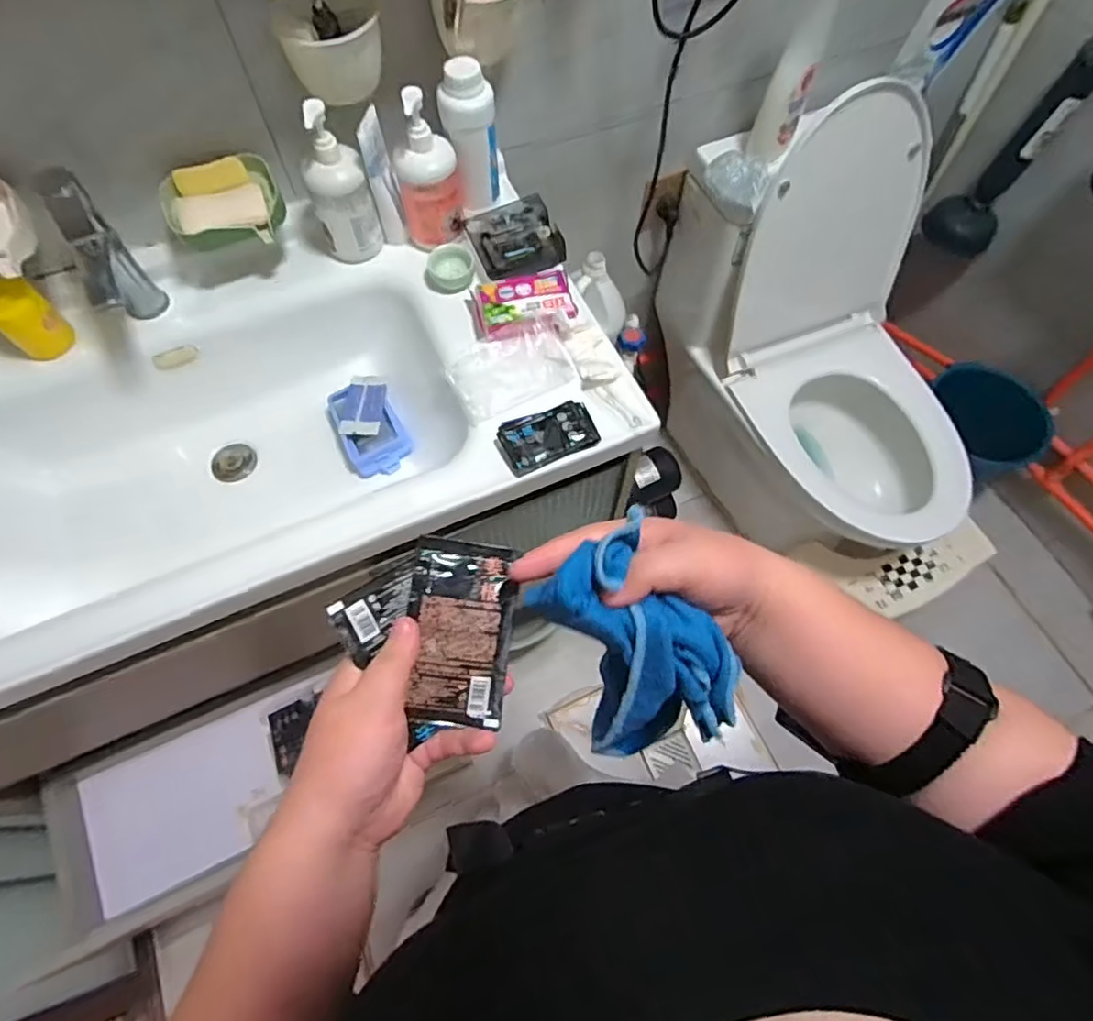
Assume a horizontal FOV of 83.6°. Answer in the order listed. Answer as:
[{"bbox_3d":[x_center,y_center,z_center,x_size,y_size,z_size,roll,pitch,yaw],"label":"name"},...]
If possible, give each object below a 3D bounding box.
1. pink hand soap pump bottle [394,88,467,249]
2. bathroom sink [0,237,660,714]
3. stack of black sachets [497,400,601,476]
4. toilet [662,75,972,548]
[{"bbox_3d":[-0.140,-0.399,0.734,0.075,0.173,0.056,-11,65,-6],"label":"pink hand soap pump bottle"},{"bbox_3d":[-0.393,-0.062,0.800,0.889,0.222,0.454,-24,67,-12],"label":"bathroom sink"},{"bbox_3d":[0.001,-0.090,0.698,0.106,0.019,0.068,-22,67,-11],"label":"stack of black sachets"},{"bbox_3d":[0.537,-0.256,1.191,0.354,0.733,0.652,-27,68,-13],"label":"toilet"}]

